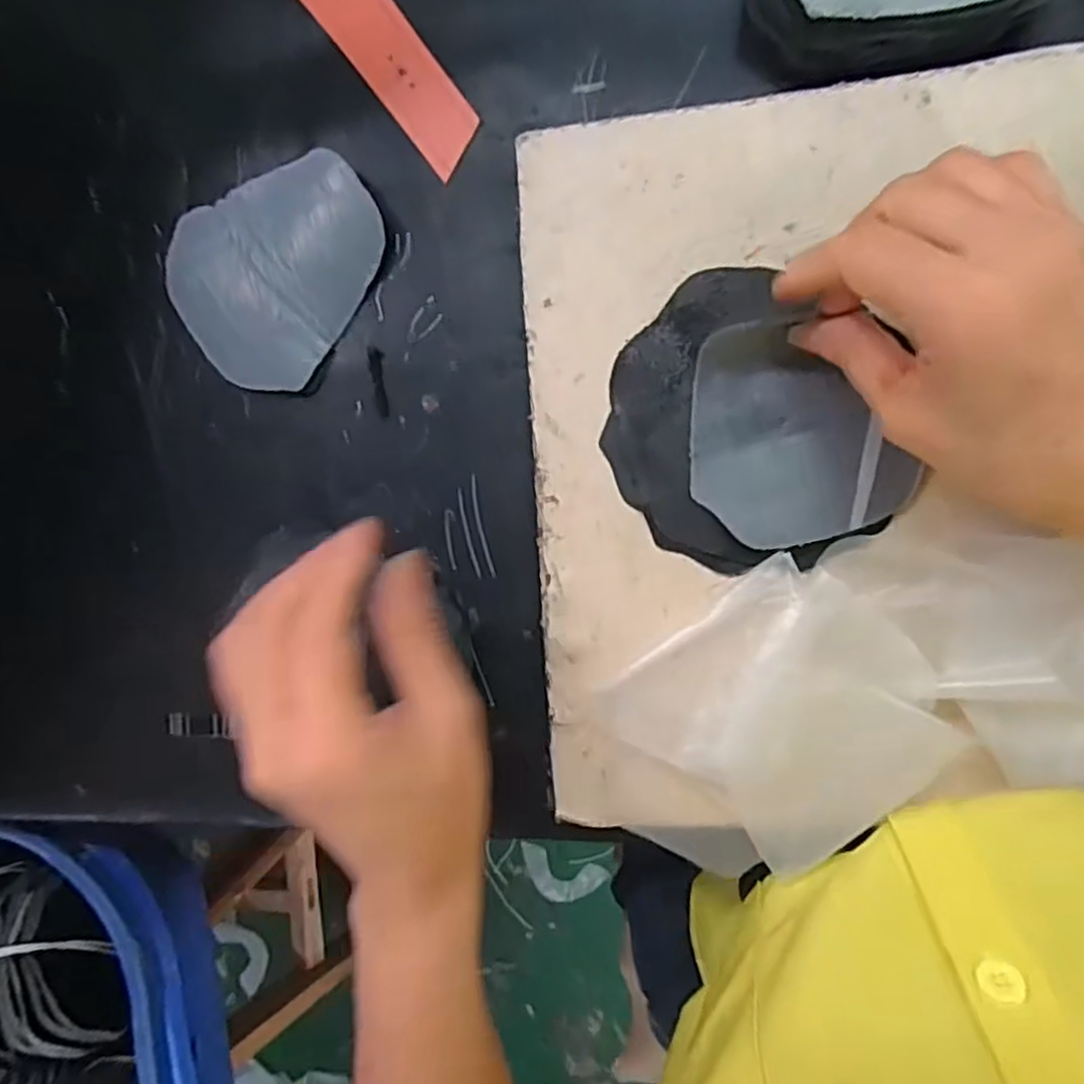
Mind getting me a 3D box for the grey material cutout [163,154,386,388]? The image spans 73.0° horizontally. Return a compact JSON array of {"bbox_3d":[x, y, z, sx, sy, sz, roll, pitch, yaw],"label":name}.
[{"bbox_3d":[-0.126,-0.124,0.350,0.108,0.013,0.096,-14,92,10],"label":"grey material cutout"}]

